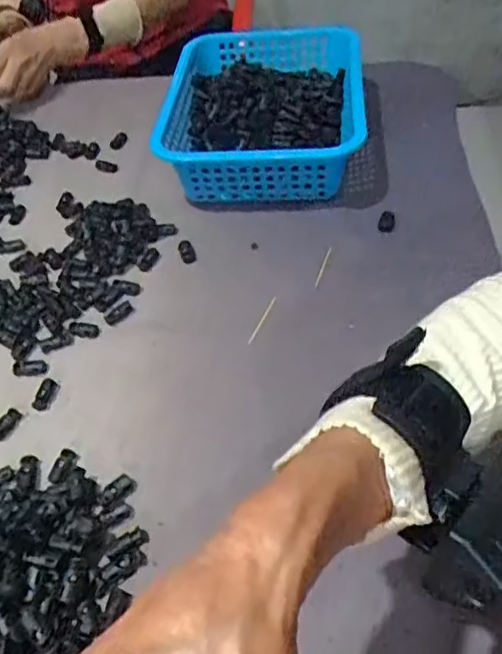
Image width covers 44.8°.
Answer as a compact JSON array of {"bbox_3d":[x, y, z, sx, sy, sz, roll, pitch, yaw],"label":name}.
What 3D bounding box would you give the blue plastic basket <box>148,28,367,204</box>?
[{"bbox_3d":[0.018,-0.250,0.709,0.206,0.088,0.276,2,48,7],"label":"blue plastic basket"}]

